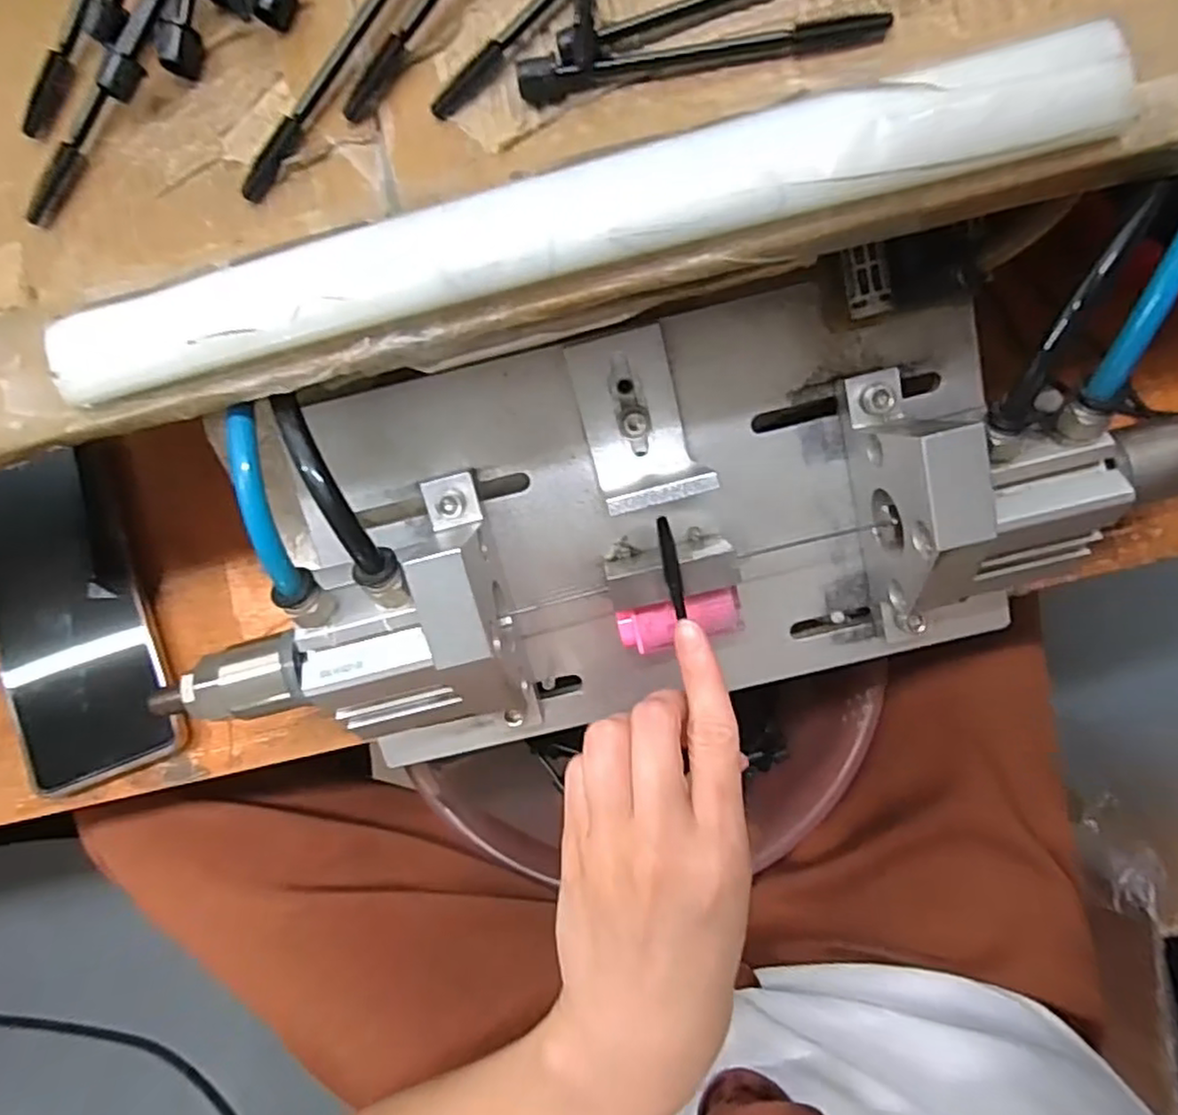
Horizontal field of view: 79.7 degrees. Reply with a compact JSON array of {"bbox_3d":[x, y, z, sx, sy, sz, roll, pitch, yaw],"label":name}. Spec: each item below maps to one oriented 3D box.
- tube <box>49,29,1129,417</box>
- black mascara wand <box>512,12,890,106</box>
[{"bbox_3d":[-0.007,-0.087,0.191,0.288,0.015,0.023,-13,82,3],"label":"tube"},{"bbox_3d":[0.030,-0.139,0.193,0.099,0.010,0.010,-7,82,4],"label":"black mascara wand"}]

